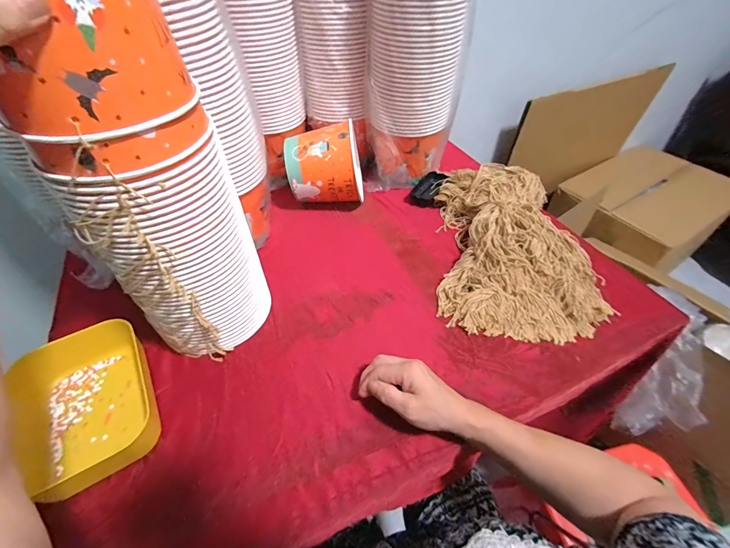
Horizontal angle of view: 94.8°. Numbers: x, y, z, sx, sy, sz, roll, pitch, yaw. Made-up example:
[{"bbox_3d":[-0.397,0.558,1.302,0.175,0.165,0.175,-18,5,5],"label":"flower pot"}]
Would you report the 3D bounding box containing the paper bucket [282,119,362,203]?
[{"bbox_3d":[-0.078,-0.234,0.706,0.156,0.152,0.157,2,47,3],"label":"paper bucket"}]

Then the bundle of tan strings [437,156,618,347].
[{"bbox_3d":[0.269,-0.068,0.611,0.256,0.073,0.386,5,48,4],"label":"bundle of tan strings"}]

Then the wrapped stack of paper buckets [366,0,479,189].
[{"bbox_3d":[0.103,-0.401,0.676,0.180,0.431,0.180,8,48,8],"label":"wrapped stack of paper buckets"}]

